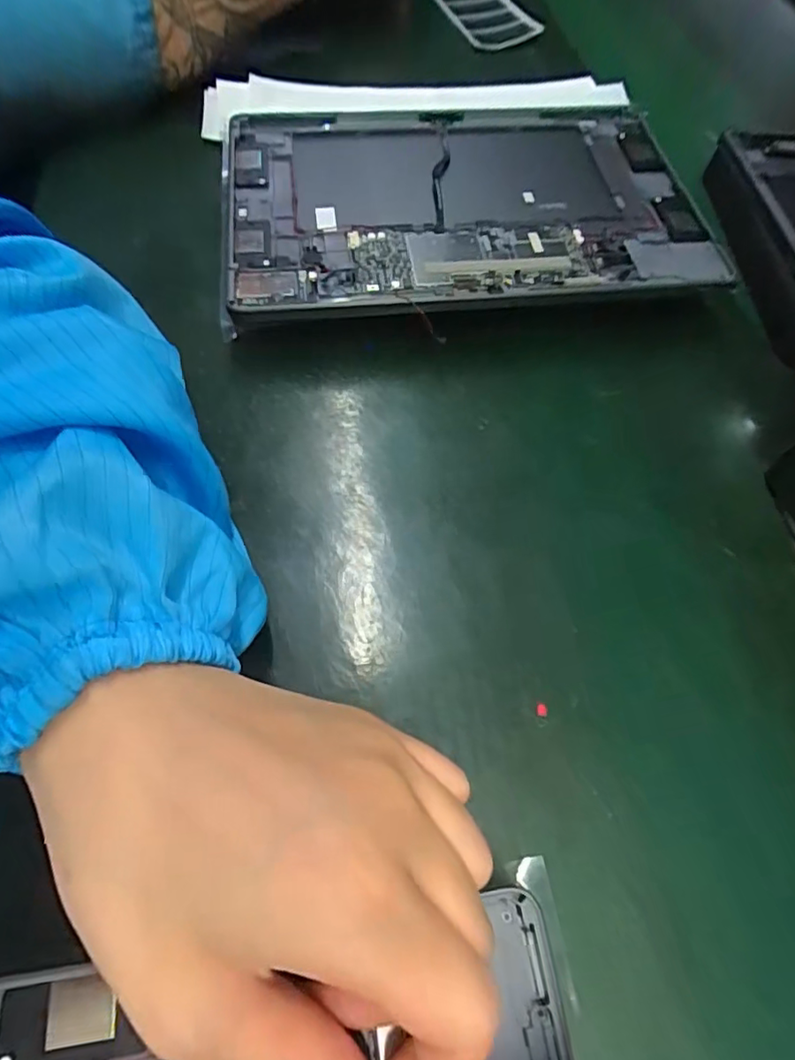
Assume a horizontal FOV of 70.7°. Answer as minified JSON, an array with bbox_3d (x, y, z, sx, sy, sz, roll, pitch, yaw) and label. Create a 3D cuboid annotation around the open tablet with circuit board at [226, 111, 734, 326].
[{"bbox_3d":[0.036,-0.185,0.327,0.258,0.028,0.175,-6,61,-7],"label":"open tablet with circuit board"}]

